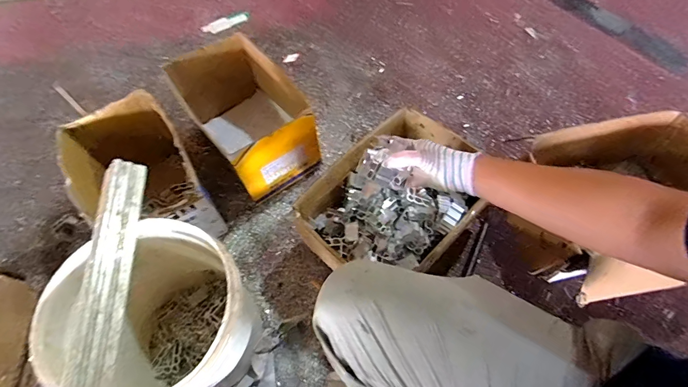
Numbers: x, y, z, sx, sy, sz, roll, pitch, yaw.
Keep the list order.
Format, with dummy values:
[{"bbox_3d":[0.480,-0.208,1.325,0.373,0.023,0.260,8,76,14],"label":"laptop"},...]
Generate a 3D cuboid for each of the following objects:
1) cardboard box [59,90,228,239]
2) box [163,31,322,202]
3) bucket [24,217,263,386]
[{"bbox_3d":[-0.462,-0.020,0.901,0.227,0.252,0.320,-30,65,-12],"label":"cardboard box"},{"bbox_3d":[-0.243,-0.200,0.994,0.221,0.239,0.370,-34,65,-15],"label":"box"},{"bbox_3d":[-0.317,0.246,0.709,0.311,0.324,0.288,8,62,7],"label":"bucket"}]

